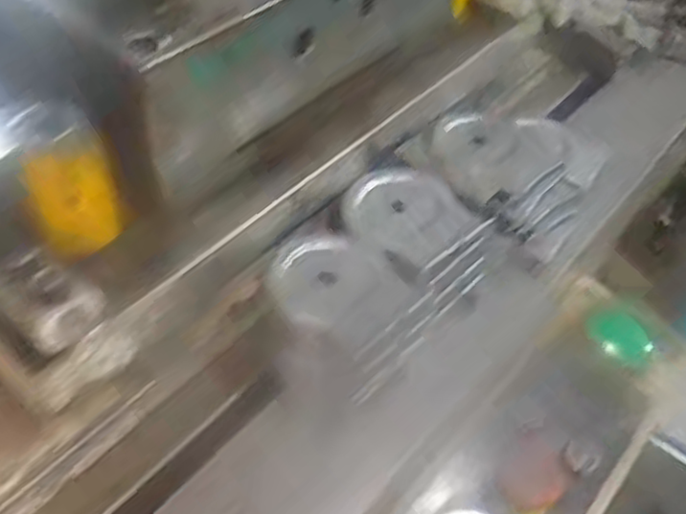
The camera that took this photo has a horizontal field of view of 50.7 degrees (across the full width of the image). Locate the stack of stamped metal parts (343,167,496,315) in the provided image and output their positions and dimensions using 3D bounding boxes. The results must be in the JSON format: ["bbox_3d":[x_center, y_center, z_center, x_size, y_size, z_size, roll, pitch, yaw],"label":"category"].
[{"bbox_3d":[0.063,-0.011,0.668,0.131,0.086,0.107,31,52,23],"label":"stack of stamped metal parts"}]

